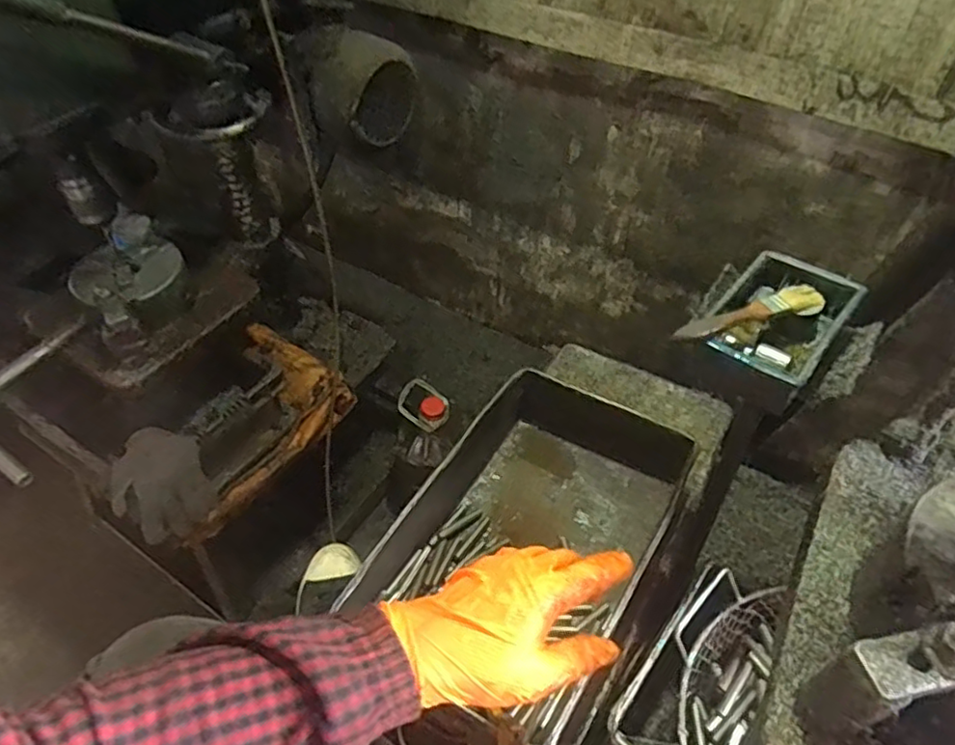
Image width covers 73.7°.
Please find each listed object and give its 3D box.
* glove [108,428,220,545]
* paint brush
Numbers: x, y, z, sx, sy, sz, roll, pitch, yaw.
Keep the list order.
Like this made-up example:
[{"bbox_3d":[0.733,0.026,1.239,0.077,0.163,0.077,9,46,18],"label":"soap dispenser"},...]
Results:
[{"bbox_3d":[-0.468,0.174,0.955,0.117,0.163,0.132,34,57,26],"label":"glove"},{"bbox_3d":[0.240,-0.053,0.565,0.154,0.016,0.028,-16,51,-13],"label":"paint brush"}]

